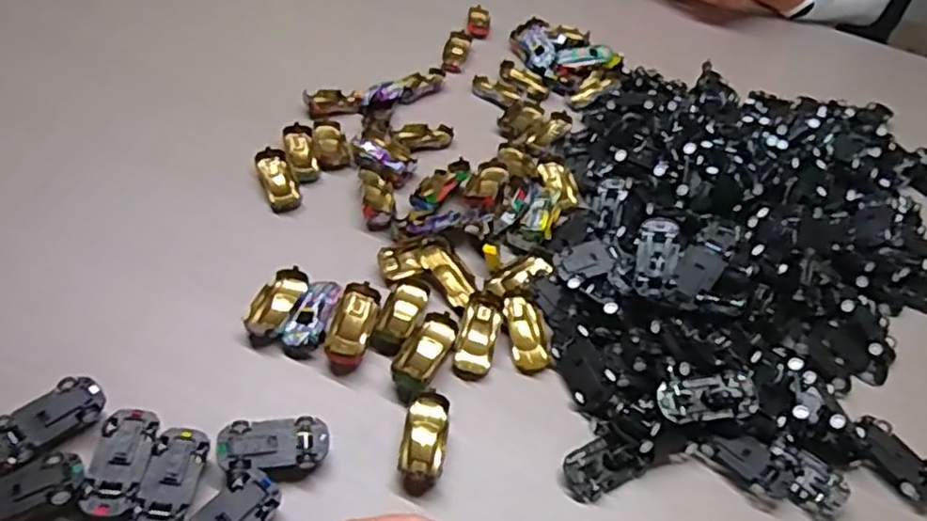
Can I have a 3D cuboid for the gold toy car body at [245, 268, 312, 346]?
[{"bbox_3d":[-0.136,0.033,0.519,0.033,0.020,0.069,14,45,3],"label":"gold toy car body"}]

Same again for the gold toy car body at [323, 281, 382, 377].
[{"bbox_3d":[-0.079,0.049,0.505,0.031,0.027,0.068,8,45,-3],"label":"gold toy car body"}]

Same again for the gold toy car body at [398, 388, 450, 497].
[{"bbox_3d":[-0.025,0.117,0.454,0.027,0.018,0.066,10,45,-1],"label":"gold toy car body"}]

